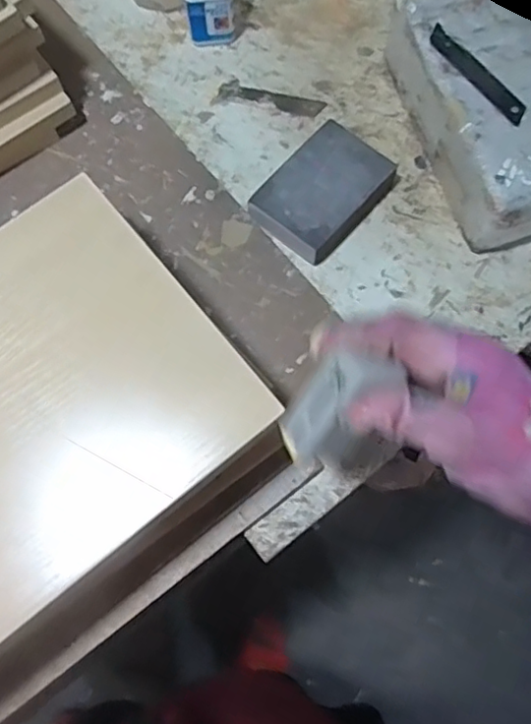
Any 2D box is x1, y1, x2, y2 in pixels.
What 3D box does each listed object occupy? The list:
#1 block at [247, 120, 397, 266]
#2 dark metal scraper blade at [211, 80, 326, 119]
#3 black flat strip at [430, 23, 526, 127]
[{"bbox_3d":[0.043,-0.130,0.470,0.070,0.027,0.104,40,78,10],"label":"block"},{"bbox_3d":[0.004,-0.224,0.513,0.091,0.004,0.023,14,75,4],"label":"dark metal scraper blade"},{"bbox_3d":[0.154,-0.209,0.438,0.020,0.007,0.097,-34,77,-9],"label":"black flat strip"}]

